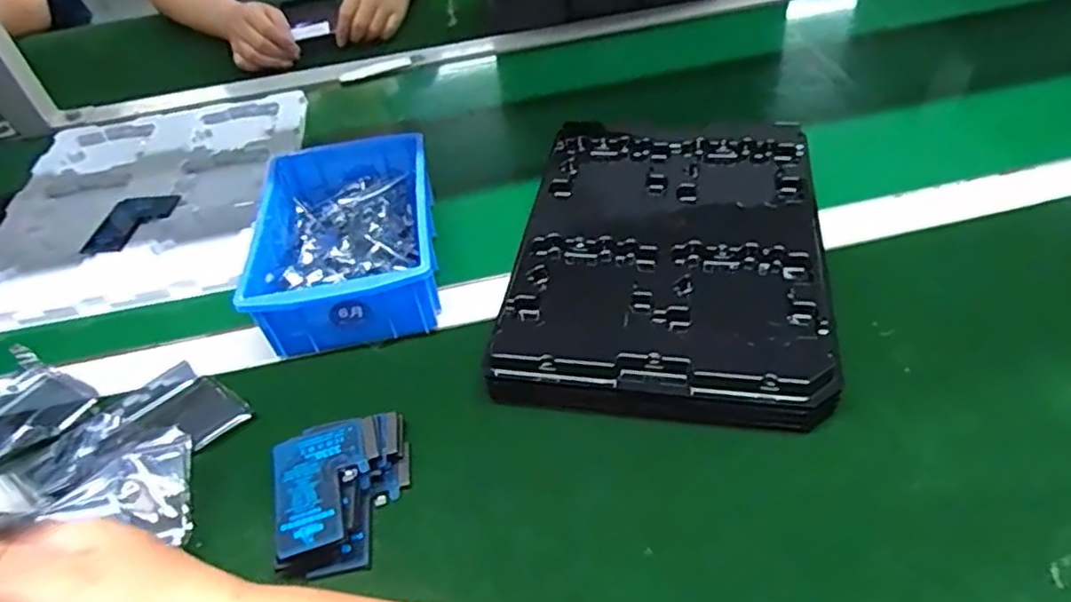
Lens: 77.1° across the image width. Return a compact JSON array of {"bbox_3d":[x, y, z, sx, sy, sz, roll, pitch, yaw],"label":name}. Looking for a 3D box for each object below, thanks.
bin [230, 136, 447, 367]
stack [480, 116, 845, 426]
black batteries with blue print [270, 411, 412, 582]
[{"bbox_3d":[-0.149,-0.052,0.534,0.130,0.060,0.198,-10,43,-3],"label":"bin"},{"bbox_3d":[0.097,-0.035,0.502,0.218,0.040,0.303,4,45,12],"label":"stack"},{"bbox_3d":[-0.110,0.110,0.388,0.074,0.025,0.088,-15,44,-8],"label":"black batteries with blue print"}]

